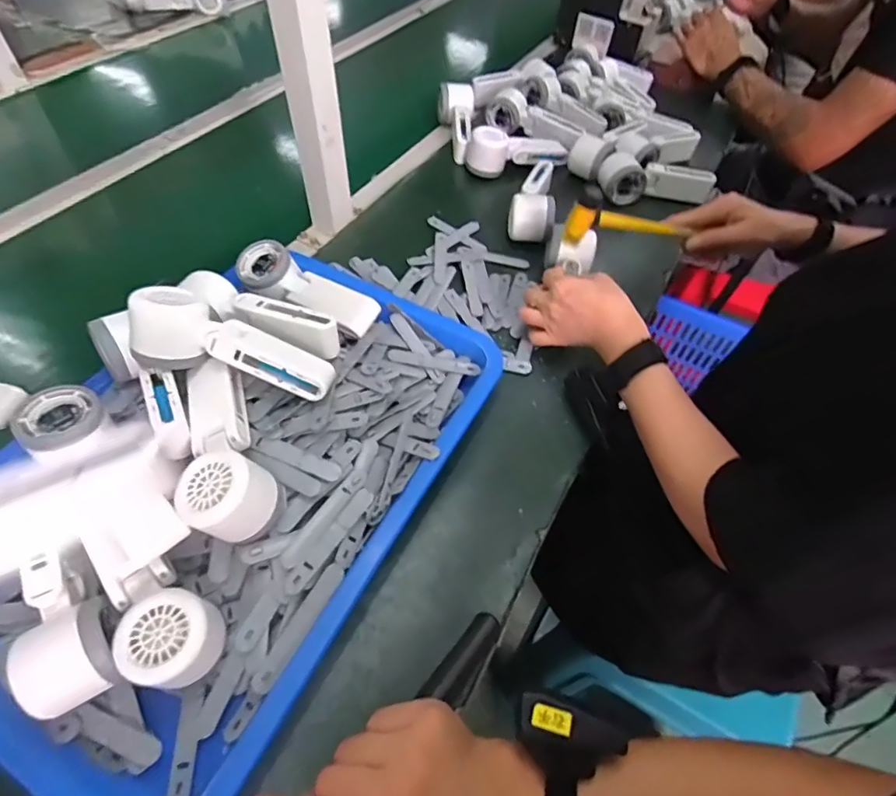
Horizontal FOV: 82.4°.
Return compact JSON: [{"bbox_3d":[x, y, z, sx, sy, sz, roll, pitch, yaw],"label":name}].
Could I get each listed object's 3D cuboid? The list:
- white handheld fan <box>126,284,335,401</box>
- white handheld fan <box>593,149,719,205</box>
[{"bbox_3d":[-0.176,-0.048,0.434,0.160,0.052,0.074,20,52,-12],"label":"white handheld fan"},{"bbox_3d":[0.301,-0.325,0.748,0.161,0.050,0.063,0,53,-5],"label":"white handheld fan"}]

